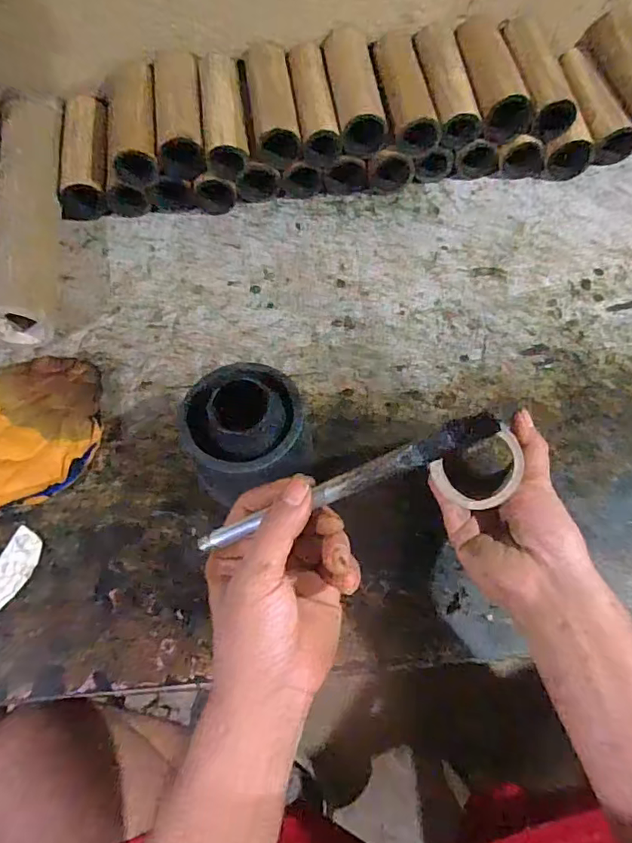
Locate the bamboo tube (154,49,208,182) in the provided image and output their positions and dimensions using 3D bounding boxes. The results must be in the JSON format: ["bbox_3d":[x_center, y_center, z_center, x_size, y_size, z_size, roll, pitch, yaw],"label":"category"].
[{"bbox_3d":[-0.169,-0.390,0.654,0.054,0.047,0.188,-7,61,-1],"label":"bamboo tube"}]

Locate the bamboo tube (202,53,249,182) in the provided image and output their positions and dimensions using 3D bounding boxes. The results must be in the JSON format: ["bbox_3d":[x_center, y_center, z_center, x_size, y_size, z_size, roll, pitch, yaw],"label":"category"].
[{"bbox_3d":[-0.114,-0.387,0.650,0.048,0.046,0.189,-6,61,-1],"label":"bamboo tube"}]

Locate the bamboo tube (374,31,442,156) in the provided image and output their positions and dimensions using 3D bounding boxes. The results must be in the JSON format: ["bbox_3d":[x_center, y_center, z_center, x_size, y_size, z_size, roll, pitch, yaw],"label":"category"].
[{"bbox_3d":[0.110,-0.413,0.652,0.053,0.044,0.178,-7,61,-2],"label":"bamboo tube"}]

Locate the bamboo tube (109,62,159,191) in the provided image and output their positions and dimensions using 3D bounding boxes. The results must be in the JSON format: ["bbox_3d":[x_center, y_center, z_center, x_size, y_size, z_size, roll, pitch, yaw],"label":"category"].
[{"bbox_3d":[-0.225,-0.371,0.649,0.053,0.050,0.163,-9,61,-2],"label":"bamboo tube"}]

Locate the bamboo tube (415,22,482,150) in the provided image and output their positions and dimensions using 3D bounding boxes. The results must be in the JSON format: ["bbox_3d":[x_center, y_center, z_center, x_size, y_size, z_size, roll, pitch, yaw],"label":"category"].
[{"bbox_3d":[0.162,-0.425,0.653,0.052,0.047,0.179,-7,61,-1],"label":"bamboo tube"}]

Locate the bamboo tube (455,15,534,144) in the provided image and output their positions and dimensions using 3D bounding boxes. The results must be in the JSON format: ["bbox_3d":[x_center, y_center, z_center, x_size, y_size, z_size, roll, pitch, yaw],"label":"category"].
[{"bbox_3d":[0.215,-0.434,0.655,0.060,0.045,0.182,-7,61,-2],"label":"bamboo tube"}]

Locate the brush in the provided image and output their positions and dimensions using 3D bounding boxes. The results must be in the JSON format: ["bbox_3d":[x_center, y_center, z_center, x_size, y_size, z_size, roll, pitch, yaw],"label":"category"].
[{"bbox_3d":[0.017,0.036,0.305,0.186,0.009,0.015,-23,64,5],"label":"brush"}]

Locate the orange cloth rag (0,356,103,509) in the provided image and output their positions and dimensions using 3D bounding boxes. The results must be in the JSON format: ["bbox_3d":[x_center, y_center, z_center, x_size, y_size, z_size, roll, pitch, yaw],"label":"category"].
[{"bbox_3d":[-0.296,0.008,0.521,0.151,0.024,0.156,-12,63,-4],"label":"orange cloth rag"}]

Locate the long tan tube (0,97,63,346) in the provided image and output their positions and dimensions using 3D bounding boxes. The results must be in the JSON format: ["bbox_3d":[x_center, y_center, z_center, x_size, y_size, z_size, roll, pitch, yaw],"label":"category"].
[{"bbox_3d":[-0.354,-0.261,0.648,0.061,0.066,0.372,-8,63,-2],"label":"long tan tube"}]

